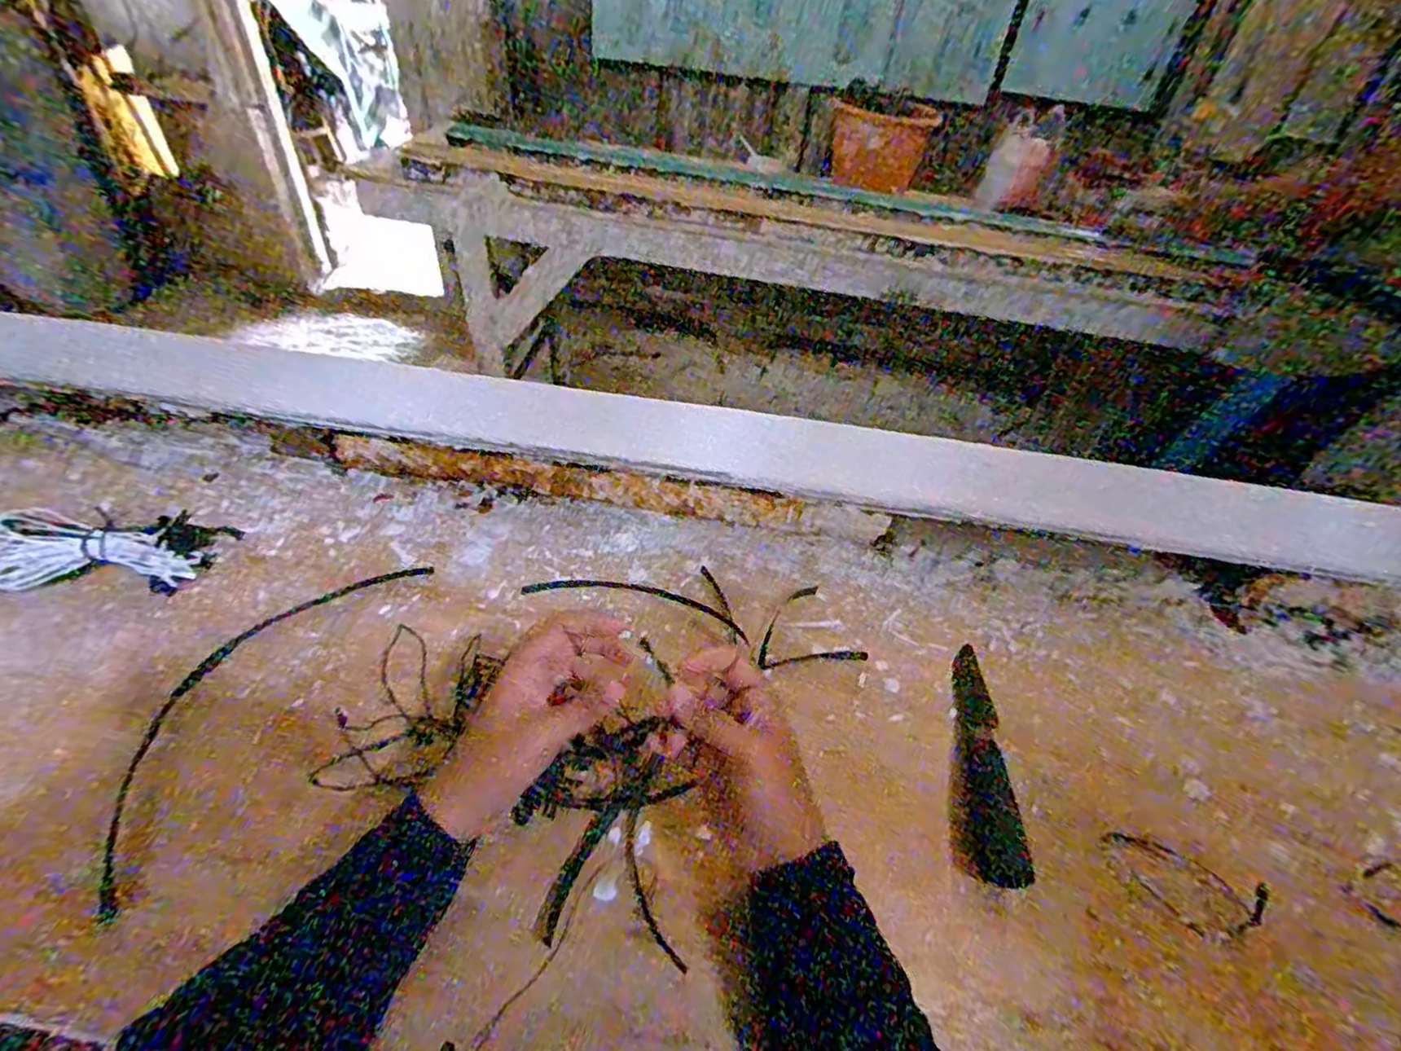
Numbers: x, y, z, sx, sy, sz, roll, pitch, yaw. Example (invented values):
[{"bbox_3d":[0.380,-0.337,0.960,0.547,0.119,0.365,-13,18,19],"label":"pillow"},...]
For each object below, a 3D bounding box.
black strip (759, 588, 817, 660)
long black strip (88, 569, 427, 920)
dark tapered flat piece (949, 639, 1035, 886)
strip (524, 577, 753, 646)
[{"bbox_3d":[0.072,0.082,0.555,0.018,0.004,0.111,26,45,20],"label":"black strip"},{"bbox_3d":[-0.325,0.111,0.465,0.093,0.011,0.287,17,43,11],"label":"long black strip"},{"bbox_3d":[0.212,0.168,0.482,0.039,0.008,0.189,11,42,5],"label":"dark tapered flat piece"},{"bbox_3d":[-0.054,0.065,0.564,0.197,0.009,0.047,11,42,5],"label":"strip"}]

